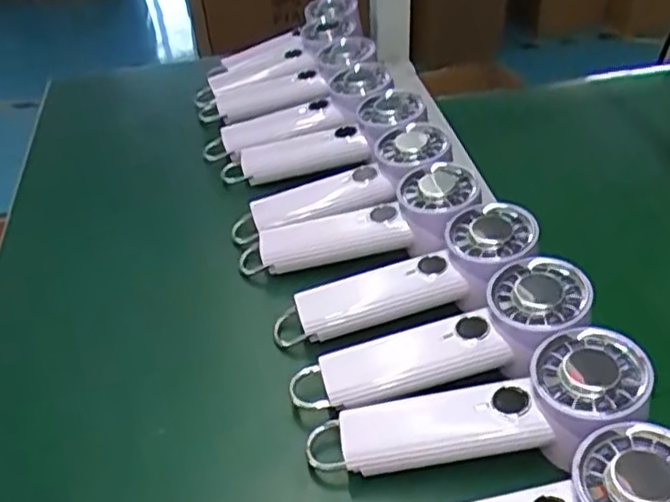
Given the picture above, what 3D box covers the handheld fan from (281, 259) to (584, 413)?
[{"bbox_3d":[0.067,0.064,0.443,0.193,0.035,0.062,-23,40,5],"label":"handheld fan"}]

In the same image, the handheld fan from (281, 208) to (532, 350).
[{"bbox_3d":[0.051,0.026,0.495,0.192,0.034,0.062,-23,40,6],"label":"handheld fan"}]

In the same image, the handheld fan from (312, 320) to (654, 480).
[{"bbox_3d":[0.082,0.101,0.407,0.200,0.046,0.064,-18,38,11],"label":"handheld fan"}]

